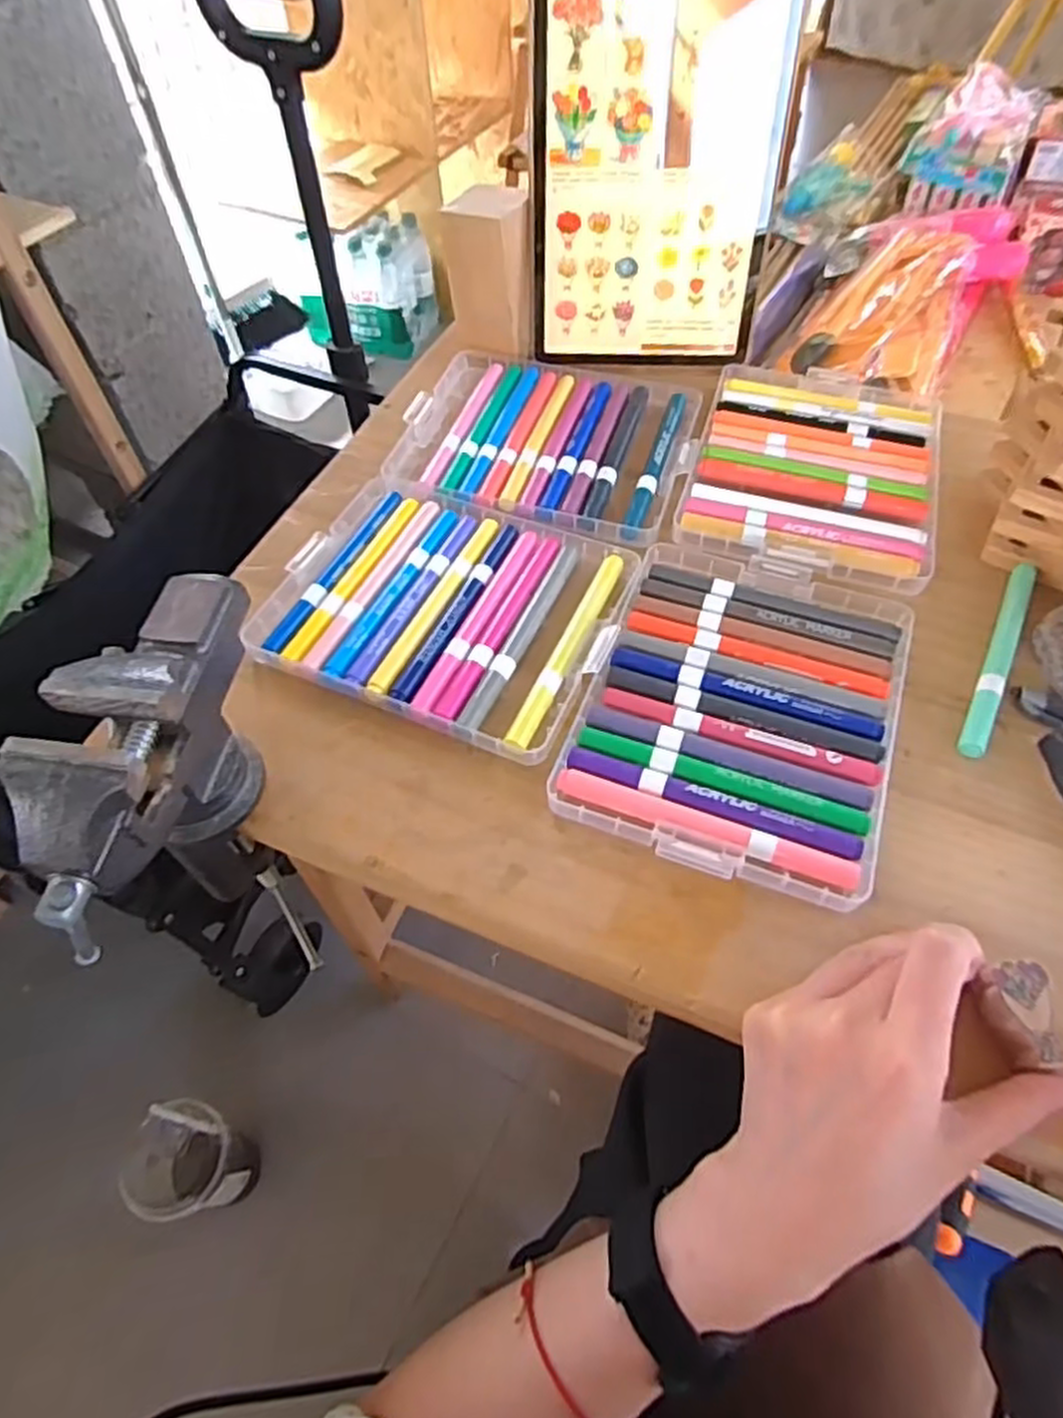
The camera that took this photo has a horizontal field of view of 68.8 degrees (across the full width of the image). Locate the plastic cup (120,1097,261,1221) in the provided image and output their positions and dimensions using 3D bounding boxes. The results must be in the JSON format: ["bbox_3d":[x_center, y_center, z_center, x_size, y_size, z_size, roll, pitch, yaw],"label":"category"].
[{"bbox_3d":[-0.313,0.427,0.732,0.081,0.191,0.089,-1,56,1],"label":"plastic cup"}]

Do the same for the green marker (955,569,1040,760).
[{"bbox_3d":[0.252,-0.029,0.417,0.014,0.009,0.139,24,60,17],"label":"green marker"}]

